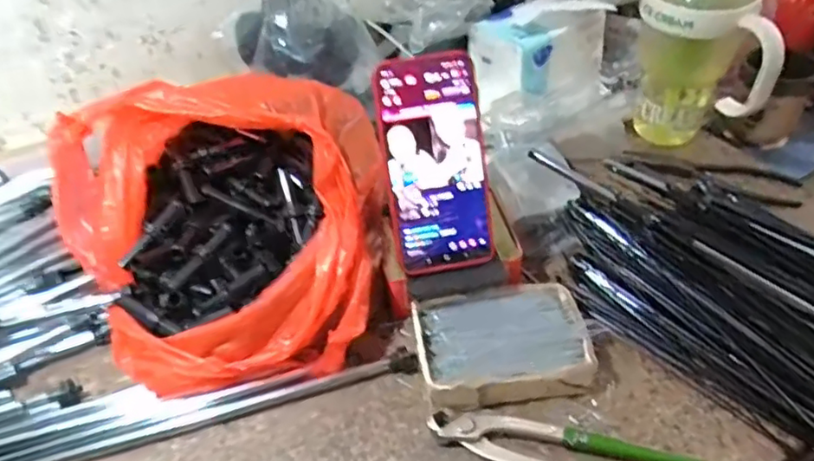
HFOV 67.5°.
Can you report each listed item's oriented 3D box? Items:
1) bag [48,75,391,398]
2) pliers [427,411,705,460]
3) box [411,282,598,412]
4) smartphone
[{"bbox_3d":[-0.154,-0.006,0.515,0.260,0.160,0.249,-1,42,6],"label":"bag"},{"bbox_3d":[0.115,0.153,0.421,0.194,0.021,0.044,9,44,16],"label":"pliers"},{"bbox_3d":[0.075,0.091,0.474,0.128,0.043,0.085,-11,42,-5],"label":"box"},{"bbox_3d":[0.023,-0.051,0.472,0.081,0.164,0.012,-11,12,-6],"label":"smartphone"}]

